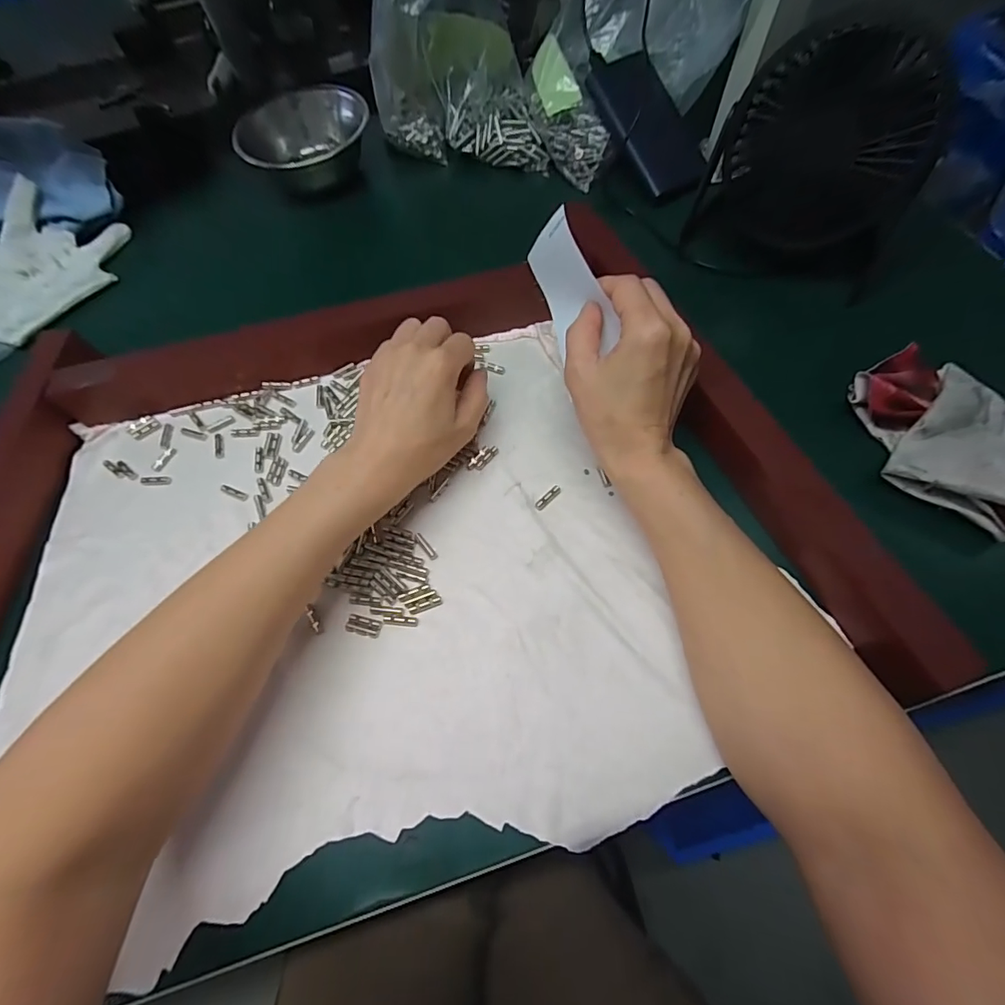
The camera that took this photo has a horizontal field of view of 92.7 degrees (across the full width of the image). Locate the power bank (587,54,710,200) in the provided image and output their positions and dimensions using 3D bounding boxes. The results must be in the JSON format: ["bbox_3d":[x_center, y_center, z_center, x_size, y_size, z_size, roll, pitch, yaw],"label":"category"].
[{"bbox_3d":[0.133,-0.342,0.435,0.063,0.013,0.140,-26,87,-2],"label":"power bank"}]

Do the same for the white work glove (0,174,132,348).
[{"bbox_3d":[-0.433,-0.223,0.438,0.112,0.054,0.165,34,71,16],"label":"white work glove"}]

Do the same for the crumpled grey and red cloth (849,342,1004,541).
[{"bbox_3d":[0.283,-0.043,0.300,0.100,0.027,0.120,-35,69,-14],"label":"crumpled grey and red cloth"}]

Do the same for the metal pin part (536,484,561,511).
[{"bbox_3d":[0.030,-0.004,0.316,0.006,0.004,0.022,40,72,18],"label":"metal pin part"}]

